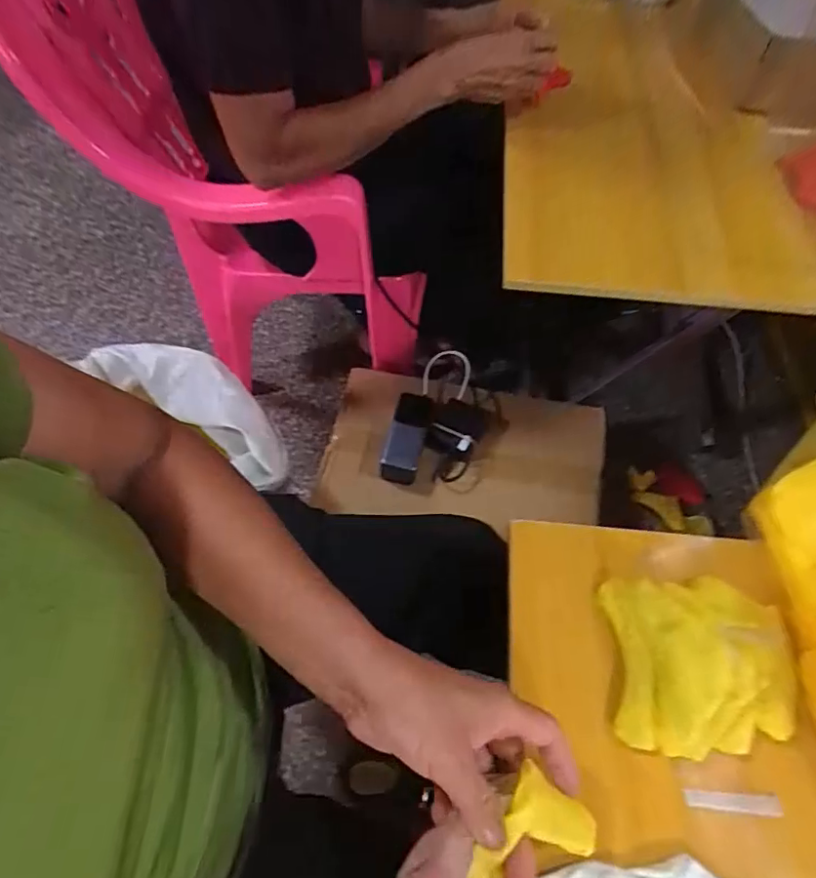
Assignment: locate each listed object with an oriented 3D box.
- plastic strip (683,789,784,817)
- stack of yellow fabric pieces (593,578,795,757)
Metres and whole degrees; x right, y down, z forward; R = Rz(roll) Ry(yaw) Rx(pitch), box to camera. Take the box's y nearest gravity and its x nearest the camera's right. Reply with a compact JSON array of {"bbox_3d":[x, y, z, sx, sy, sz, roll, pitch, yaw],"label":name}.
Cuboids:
[{"bbox_3d":[0.211,0.234,0.351,0.062,0.005,0.011,3,60,1],"label":"plastic strip"},{"bbox_3d":[0.206,0.149,0.371,0.130,0.053,0.115,-1,61,-2],"label":"stack of yellow fabric pieces"}]

